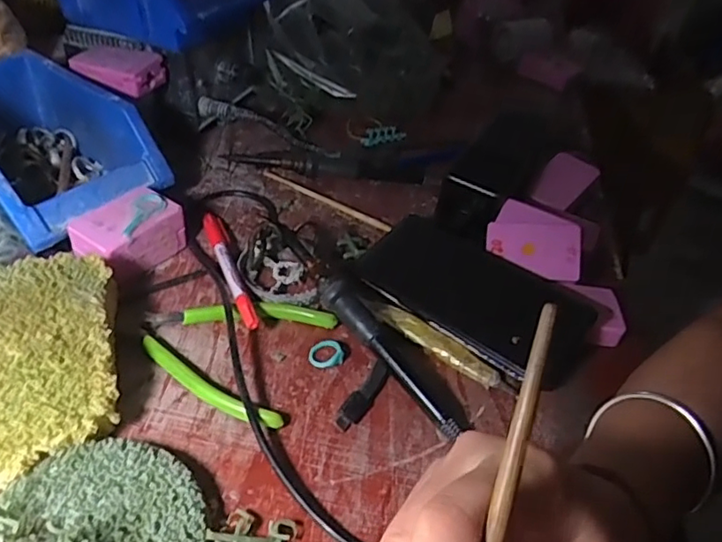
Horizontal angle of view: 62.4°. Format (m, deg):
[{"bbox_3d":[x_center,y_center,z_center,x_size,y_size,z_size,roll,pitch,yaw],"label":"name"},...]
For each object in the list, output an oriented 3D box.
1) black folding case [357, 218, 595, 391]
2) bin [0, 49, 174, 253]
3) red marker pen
[{"bbox_3d":[0.082,0.014,0.438,0.164,0.015,0.092,33,47,25],"label":"black folding case"},{"bbox_3d":[-0.249,-0.101,0.472,0.124,0.070,0.196,-29,53,-34],"label":"bin"},{"bbox_3d":[-0.096,-0.005,0.432,0.015,0.014,0.137,-12,40,-18],"label":"red marker pen"}]

